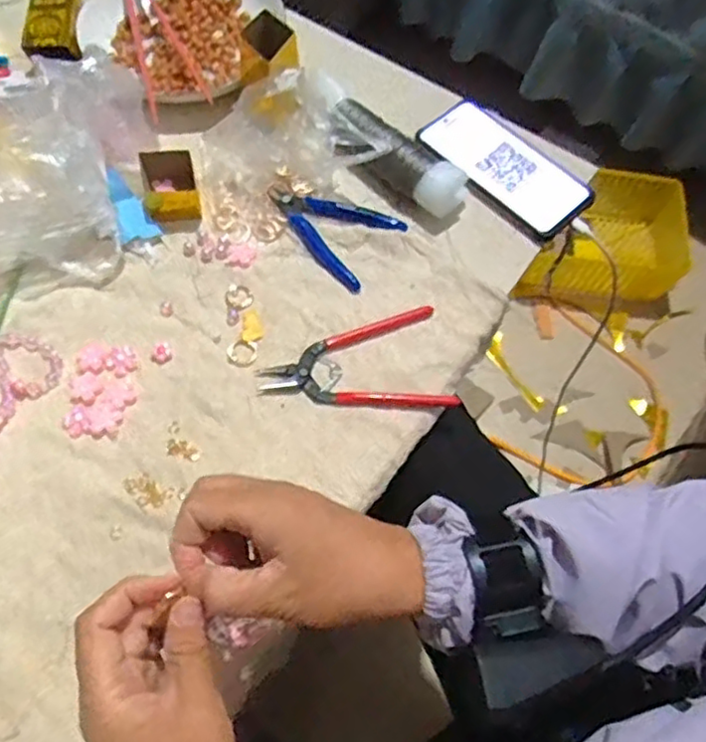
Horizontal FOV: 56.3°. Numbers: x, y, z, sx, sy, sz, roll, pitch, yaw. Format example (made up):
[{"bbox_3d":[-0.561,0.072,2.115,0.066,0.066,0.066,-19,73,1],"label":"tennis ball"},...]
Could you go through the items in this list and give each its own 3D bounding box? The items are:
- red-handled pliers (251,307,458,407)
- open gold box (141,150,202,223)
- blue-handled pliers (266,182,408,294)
[{"bbox_3d":[0.001,-0.005,0.511,0.144,0.007,0.083,-7,65,-4],"label":"red-handled pliers"},{"bbox_3d":[-0.157,-0.158,0.562,0.046,0.038,0.053,-9,65,-5],"label":"open gold box"},{"bbox_3d":[-0.025,-0.124,0.566,0.118,0.012,0.077,30,67,13],"label":"blue-handled pliers"}]

